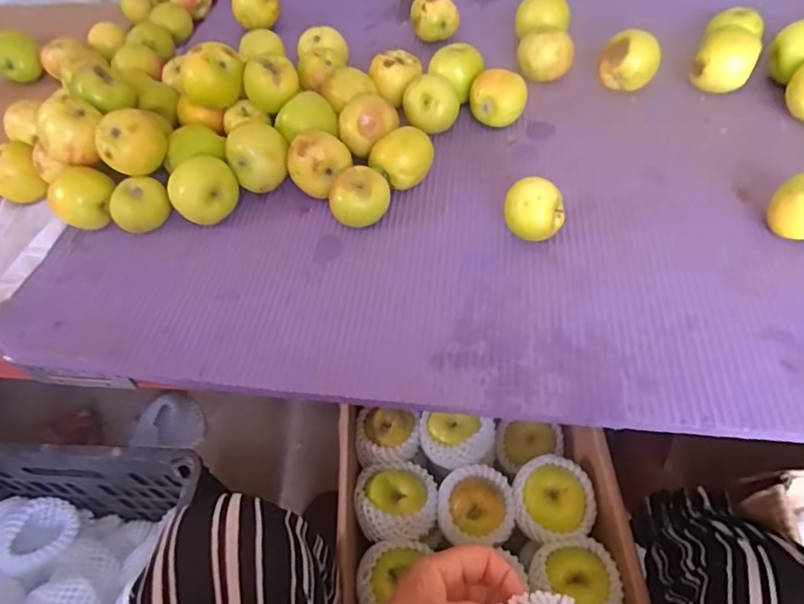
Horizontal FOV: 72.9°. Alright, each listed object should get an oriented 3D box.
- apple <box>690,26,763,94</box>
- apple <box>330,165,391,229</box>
[{"bbox_3d":[0.346,-0.257,0.586,0.057,0.063,0.056,24,60,21],"label":"apple"},{"bbox_3d":[-0.040,-0.096,0.521,0.054,0.050,0.042,-16,54,-6],"label":"apple"}]

